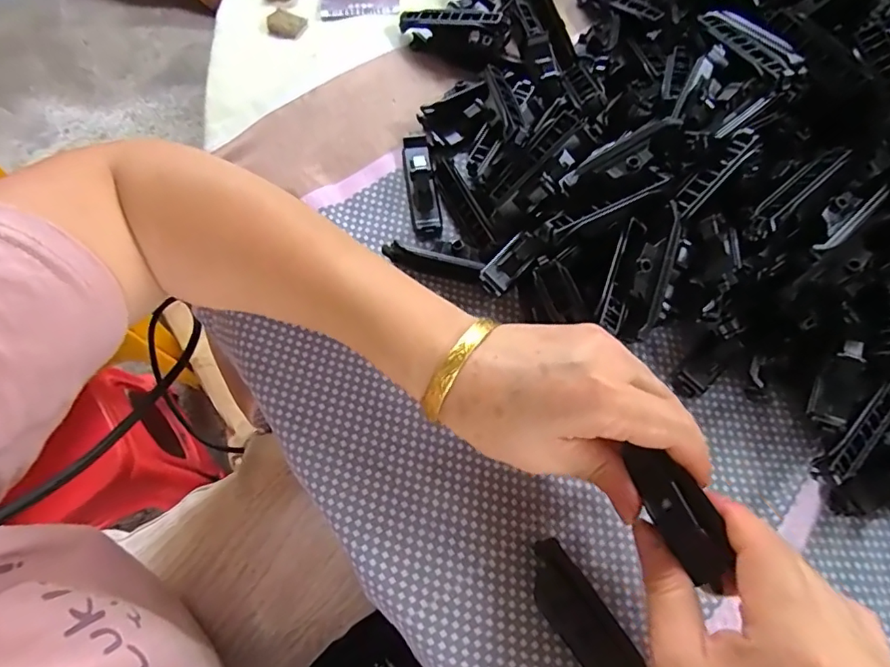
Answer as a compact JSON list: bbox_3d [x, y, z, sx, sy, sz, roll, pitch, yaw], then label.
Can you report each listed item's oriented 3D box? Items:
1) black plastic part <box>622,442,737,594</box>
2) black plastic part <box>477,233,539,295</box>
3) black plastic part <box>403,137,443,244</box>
[{"bbox_3d":[0.097,0.075,0.218,0.020,0.018,0.059,-29,83,-14],"label":"black plastic part"},{"bbox_3d":[0.037,-0.040,0.294,0.037,0.010,0.018,-47,75,13],"label":"black plastic part"},{"bbox_3d":[-0.015,-0.097,0.329,0.017,0.013,0.077,-7,69,-6],"label":"black plastic part"}]

